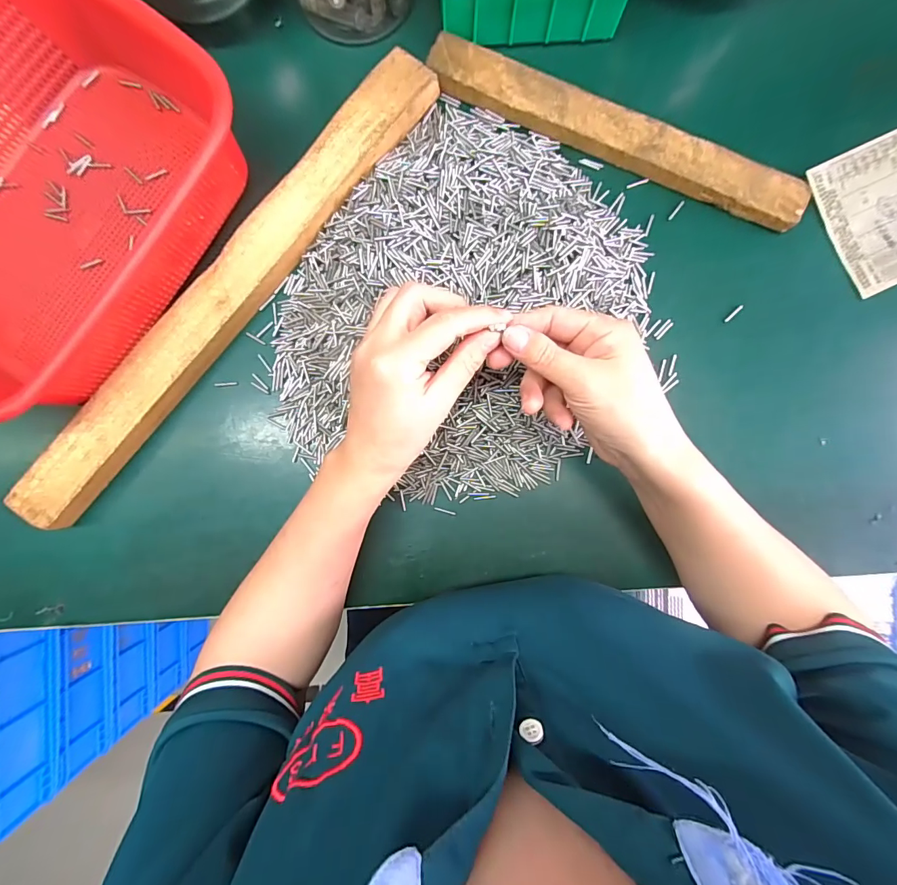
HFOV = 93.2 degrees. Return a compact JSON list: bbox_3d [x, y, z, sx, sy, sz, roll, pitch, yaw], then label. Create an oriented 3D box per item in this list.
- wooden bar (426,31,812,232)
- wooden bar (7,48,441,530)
[{"bbox_3d":[0.127,-0.239,0.326,0.298,0.017,0.034,24,89,1],"label":"wooden bar"},{"bbox_3d":[-0.168,-0.118,0.326,0.044,0.022,0.440,40,89,1],"label":"wooden bar"}]

